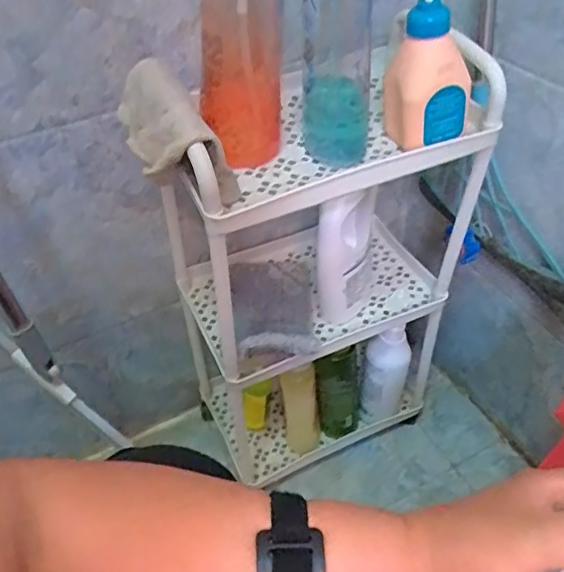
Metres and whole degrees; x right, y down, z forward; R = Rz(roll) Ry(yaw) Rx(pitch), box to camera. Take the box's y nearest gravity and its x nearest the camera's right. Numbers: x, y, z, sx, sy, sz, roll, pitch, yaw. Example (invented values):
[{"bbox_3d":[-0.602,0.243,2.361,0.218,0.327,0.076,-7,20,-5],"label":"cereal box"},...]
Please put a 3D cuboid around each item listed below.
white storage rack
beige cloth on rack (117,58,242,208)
[{"bbox_3d":[0.039,0.005,0.779,0.313,0.561,0.237,-19,46,-16],"label":"white storage rack"},{"bbox_3d":[-0.096,-0.134,0.520,0.077,0.093,0.126,-17,46,-14],"label":"beige cloth on rack"}]

